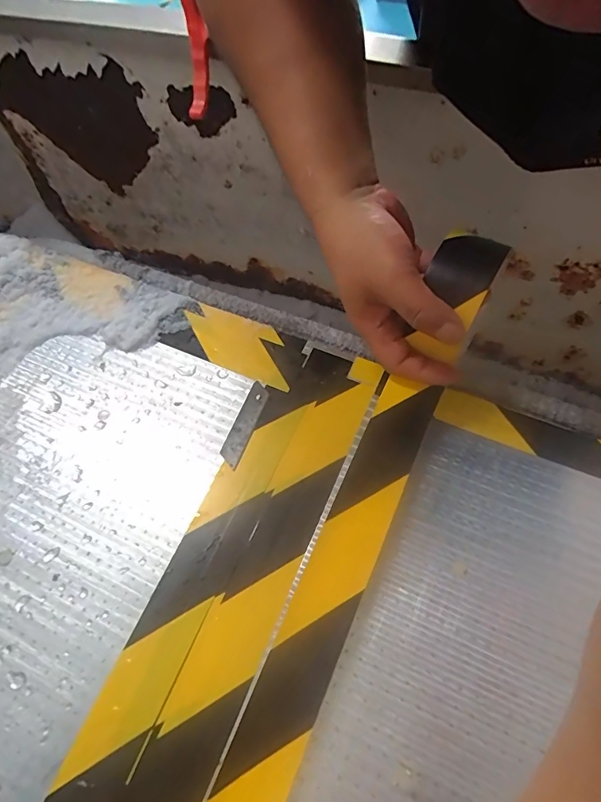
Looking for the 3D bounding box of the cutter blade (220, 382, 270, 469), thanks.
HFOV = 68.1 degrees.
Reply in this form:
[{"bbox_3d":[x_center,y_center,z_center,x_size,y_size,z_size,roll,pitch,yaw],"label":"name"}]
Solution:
[{"bbox_3d":[-0.045,0.017,0.356,0.018,0.004,0.072,18,65,12],"label":"cutter blade"}]

